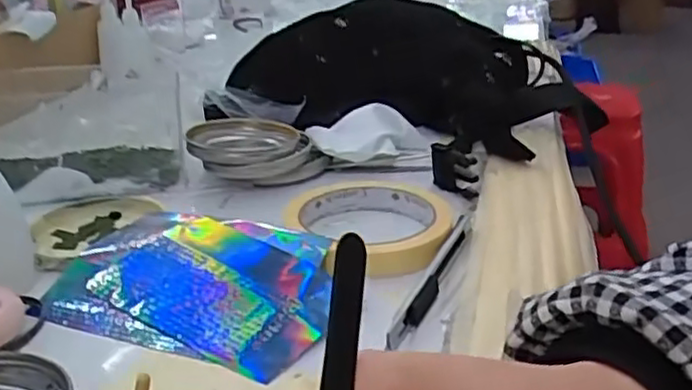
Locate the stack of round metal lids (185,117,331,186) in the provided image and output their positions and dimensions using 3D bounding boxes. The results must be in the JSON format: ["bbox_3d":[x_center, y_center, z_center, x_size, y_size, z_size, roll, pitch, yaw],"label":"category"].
[{"bbox_3d":[-0.066,-0.028,0.518,0.096,0.036,0.083,-7,23,-12],"label":"stack of round metal lids"}]

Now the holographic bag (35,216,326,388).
[{"bbox_3d":[-0.077,0.040,0.363,0.154,0.021,0.098,9,25,24],"label":"holographic bag"}]

